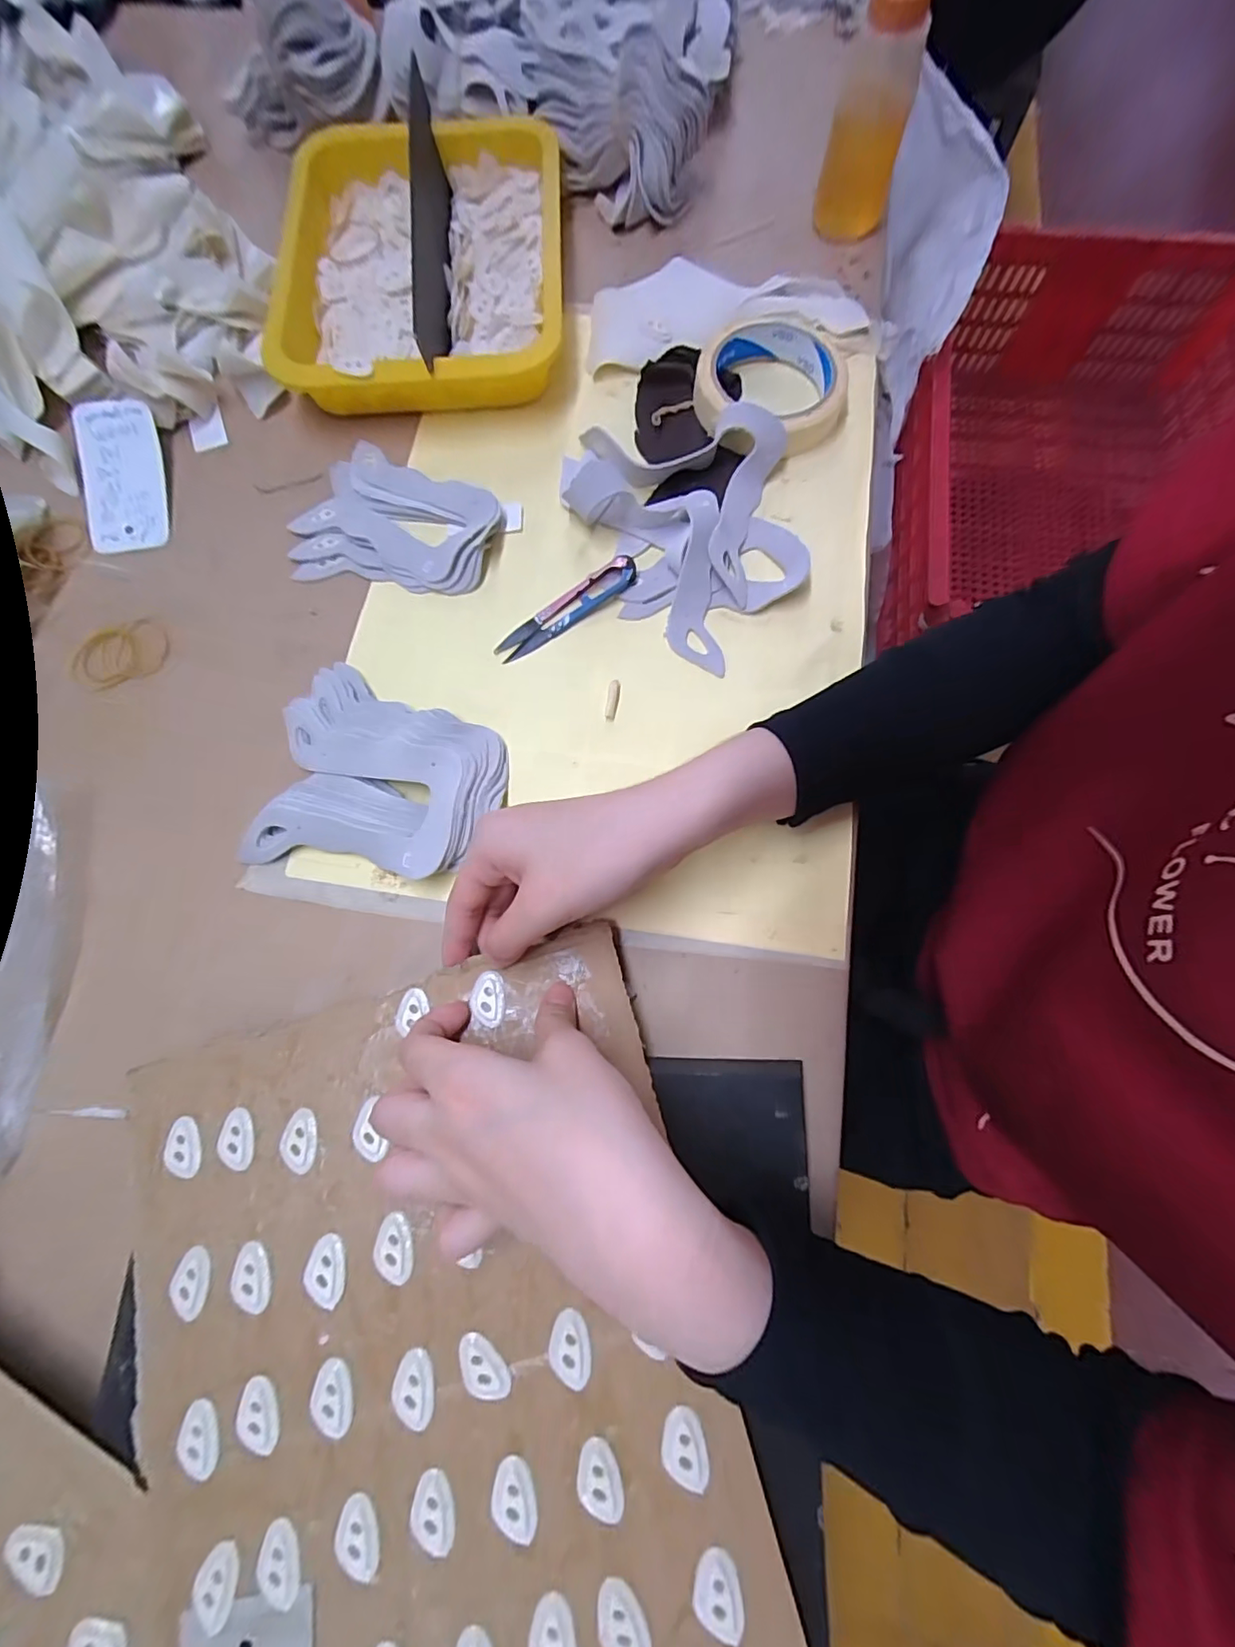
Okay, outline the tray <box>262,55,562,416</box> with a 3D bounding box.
[{"bbox_3d":[-0.141,-0.411,0.409,0.198,0.044,0.271,-2,72,1],"label":"tray"}]

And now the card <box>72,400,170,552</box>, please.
[{"bbox_3d":[-0.340,-0.237,0.382,0.052,0.007,0.102,-13,88,-3],"label":"card"}]

